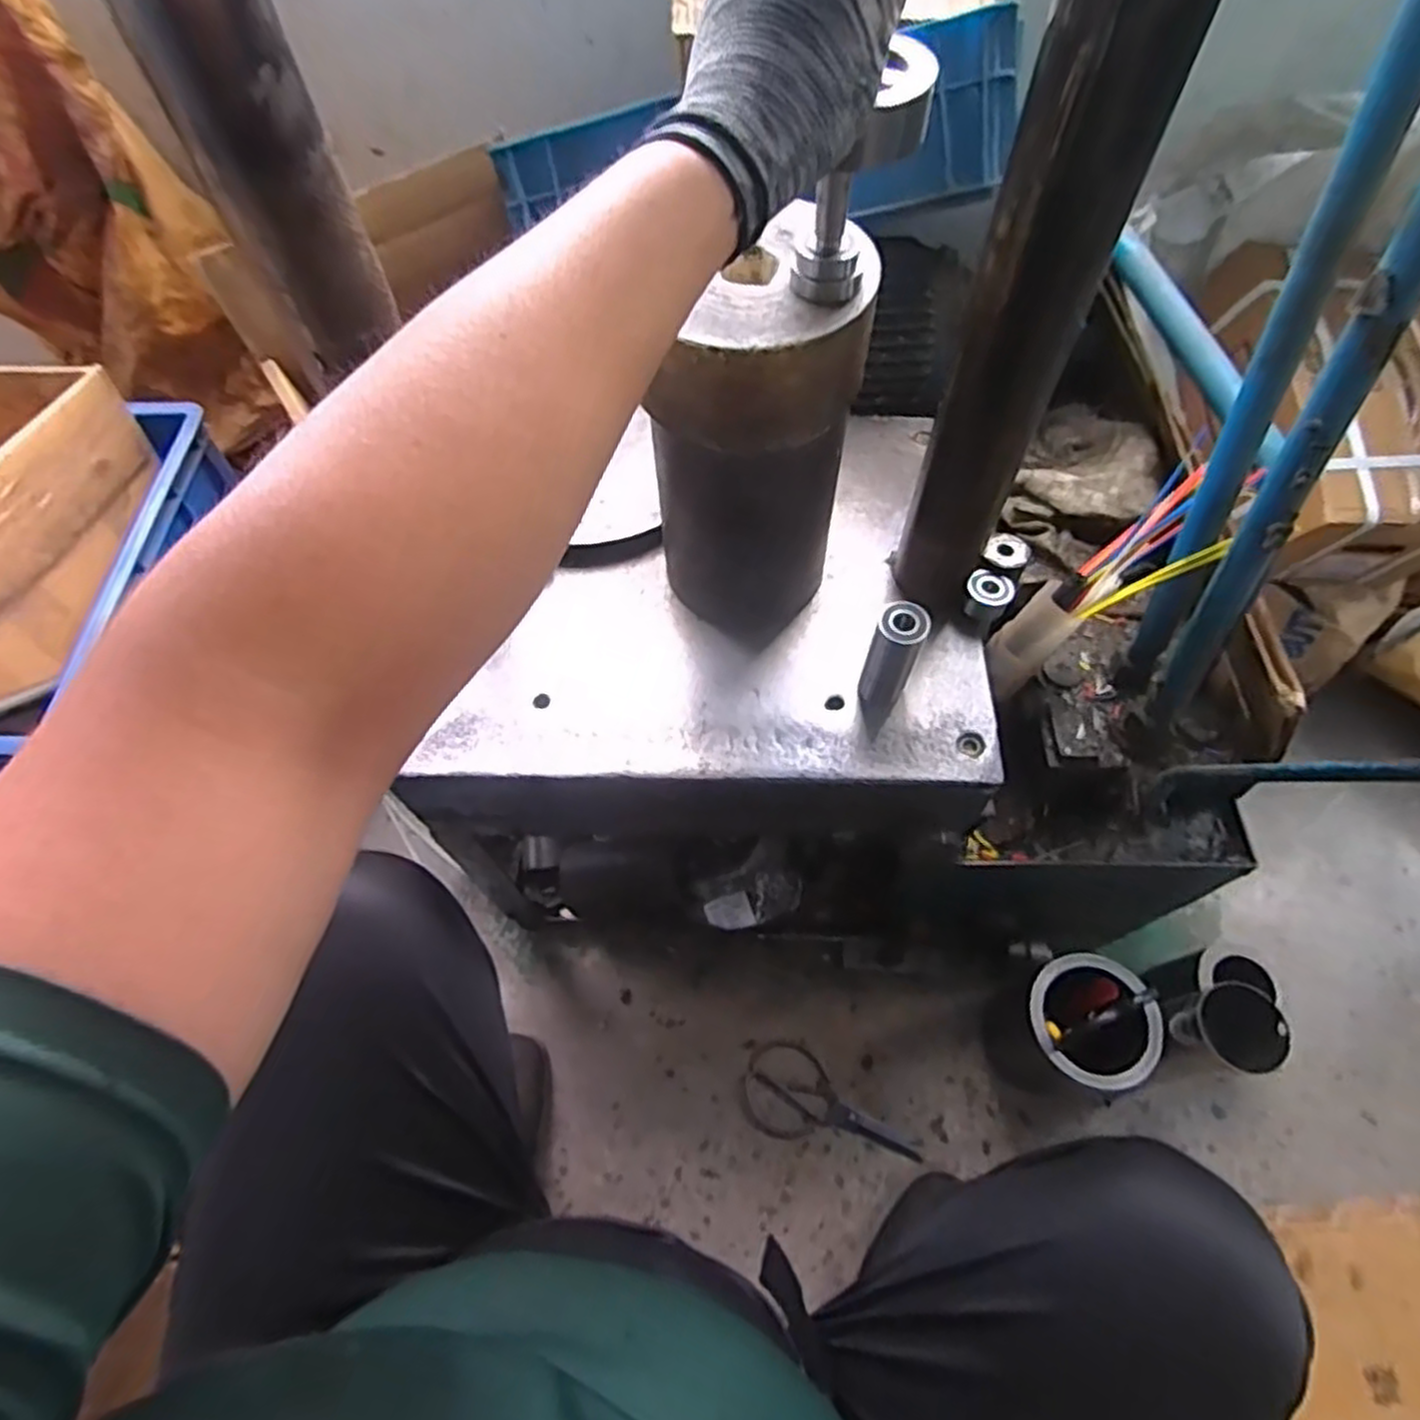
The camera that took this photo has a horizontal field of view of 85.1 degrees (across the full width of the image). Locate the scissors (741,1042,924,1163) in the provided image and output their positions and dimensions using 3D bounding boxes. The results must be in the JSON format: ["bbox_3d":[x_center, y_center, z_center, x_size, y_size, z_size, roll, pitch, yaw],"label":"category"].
[{"bbox_3d":[0.132,0.438,0.846,0.197,0.006,0.094,19,63,11],"label":"scissors"}]

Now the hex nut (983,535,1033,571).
[{"bbox_3d":[0.238,-0.127,0.617,0.034,0.009,0.030,24,64,14],"label":"hex nut"}]

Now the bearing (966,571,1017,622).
[{"bbox_3d":[0.221,-0.092,0.615,0.035,0.024,0.036,17,62,10],"label":"bearing"}]

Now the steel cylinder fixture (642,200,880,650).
[{"bbox_3d":[0.023,-0.177,0.539,0.131,0.259,0.122,27,65,15],"label":"steel cylinder fixture"}]

